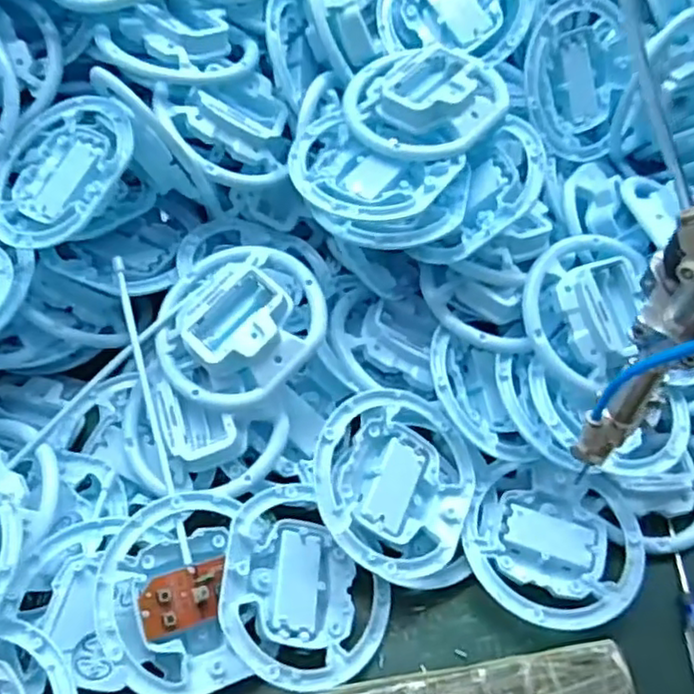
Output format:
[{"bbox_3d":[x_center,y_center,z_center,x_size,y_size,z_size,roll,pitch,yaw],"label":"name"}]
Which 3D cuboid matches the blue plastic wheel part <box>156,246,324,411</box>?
[{"bbox_3d":[-0.067,-0.016,0.403,0.100,0.028,0.100,-3,70,8],"label":"blue plastic wheel part"}]

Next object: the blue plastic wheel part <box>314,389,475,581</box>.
[{"bbox_3d":[0.027,0.078,0.389,0.100,0.016,0.103,11,66,-25],"label":"blue plastic wheel part"}]

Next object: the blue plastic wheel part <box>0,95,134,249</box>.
[{"bbox_3d":[-0.178,-0.109,0.416,0.096,0.014,0.103,-7,68,19],"label":"blue plastic wheel part"}]

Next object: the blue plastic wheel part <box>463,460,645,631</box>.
[{"bbox_3d":[0.122,0.118,0.402,0.099,0.019,0.097,2,53,-2],"label":"blue plastic wheel part"}]

